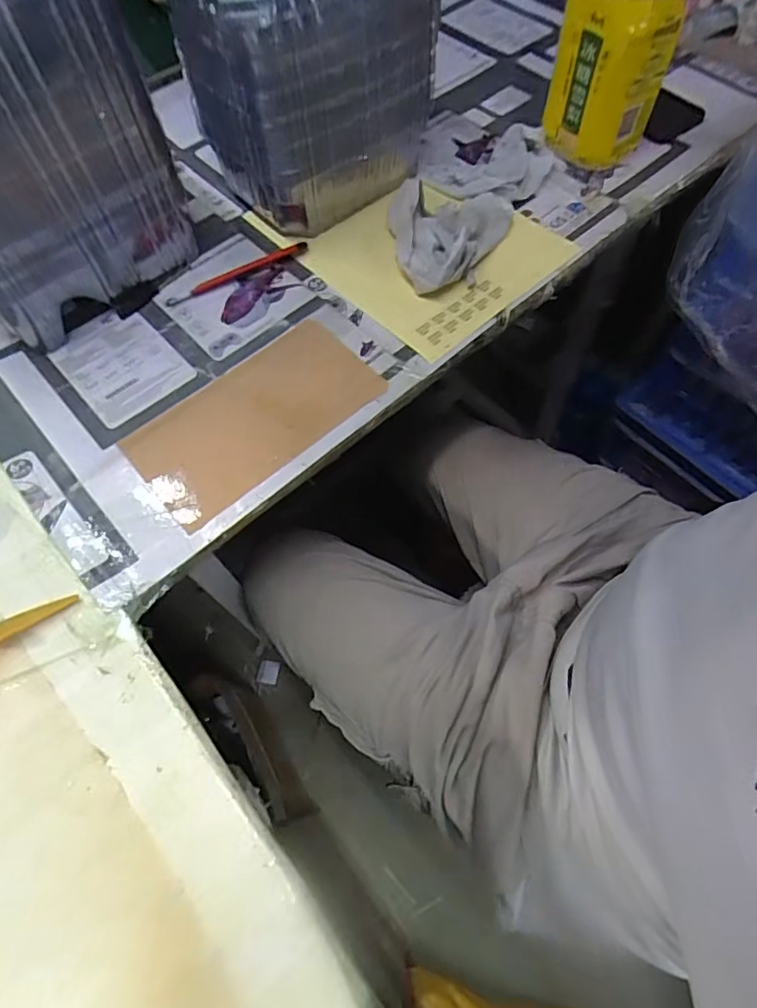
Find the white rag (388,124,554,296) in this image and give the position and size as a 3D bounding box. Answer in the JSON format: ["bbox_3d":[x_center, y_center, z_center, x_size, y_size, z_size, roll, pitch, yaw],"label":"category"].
[{"bbox_3d":[0.086,-0.318,0.565,0.116,0.030,0.260,27,67,14],"label":"white rag"}]

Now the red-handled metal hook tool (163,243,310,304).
[{"bbox_3d":[-0.138,-0.227,0.540,0.147,0.011,0.013,-25,66,-10],"label":"red-handled metal hook tool"}]

